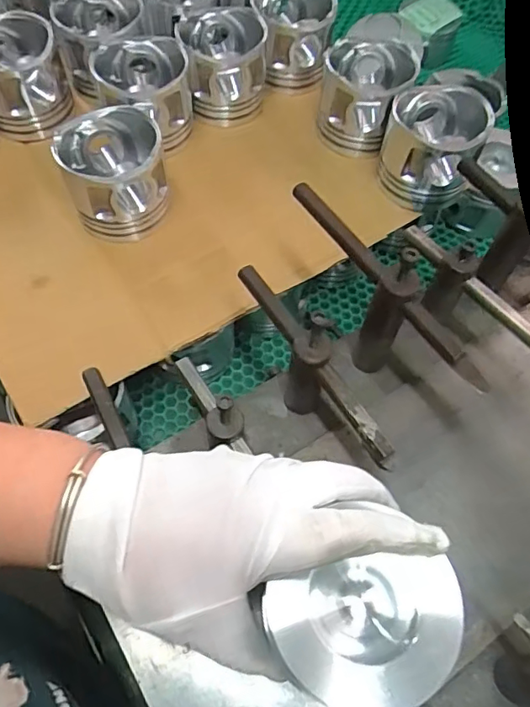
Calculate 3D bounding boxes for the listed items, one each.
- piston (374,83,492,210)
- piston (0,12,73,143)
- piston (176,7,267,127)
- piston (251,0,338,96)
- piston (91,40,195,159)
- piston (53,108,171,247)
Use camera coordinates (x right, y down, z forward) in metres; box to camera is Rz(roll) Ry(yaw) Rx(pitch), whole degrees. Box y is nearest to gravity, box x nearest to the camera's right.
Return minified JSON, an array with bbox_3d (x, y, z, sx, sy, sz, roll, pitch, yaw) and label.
[{"bbox_3d":[0.147,-0.184,0.470,0.079,0.074,0.075,1,62,-2],"label":"piston"},{"bbox_3d":[-0.229,-0.256,0.497,0.082,0.073,0.087,-22,65,-14],"label":"piston"},{"bbox_3d":[-0.042,-0.281,0.520,0.080,0.073,0.081,-15,63,-10],"label":"piston"},{"bbox_3d":[0.028,-0.319,0.538,0.080,0.075,0.082,-4,62,-5],"label":"piston"},{"bbox_3d":[-0.112,-0.237,0.500,0.085,0.073,0.088,-17,64,-12],"label":"piston"},{"bbox_3d":[-0.125,-0.147,0.449,0.079,0.072,0.080,-17,64,-12],"label":"piston"}]

